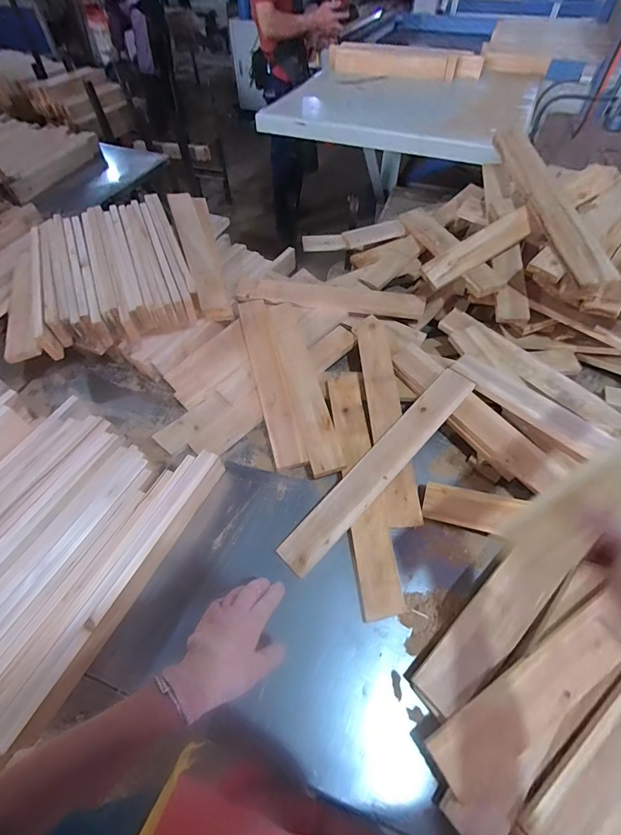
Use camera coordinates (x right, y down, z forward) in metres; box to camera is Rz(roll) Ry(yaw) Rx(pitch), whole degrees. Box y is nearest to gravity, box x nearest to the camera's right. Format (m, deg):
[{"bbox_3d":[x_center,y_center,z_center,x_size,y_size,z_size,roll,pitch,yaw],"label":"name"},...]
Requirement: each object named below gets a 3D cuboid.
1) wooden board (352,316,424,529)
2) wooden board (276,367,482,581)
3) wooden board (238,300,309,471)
[{"bbox_3d":[0.163,-0.024,0.786,0.079,0.019,0.511,-8,63,6],"label":"wooden board"},{"bbox_3d":[0.141,0.088,0.703,0.071,0.018,0.512,40,74,22],"label":"wooden board"},{"bbox_3d":[-0.099,-0.098,0.839,0.075,0.014,0.473,-20,62,4],"label":"wooden board"}]

